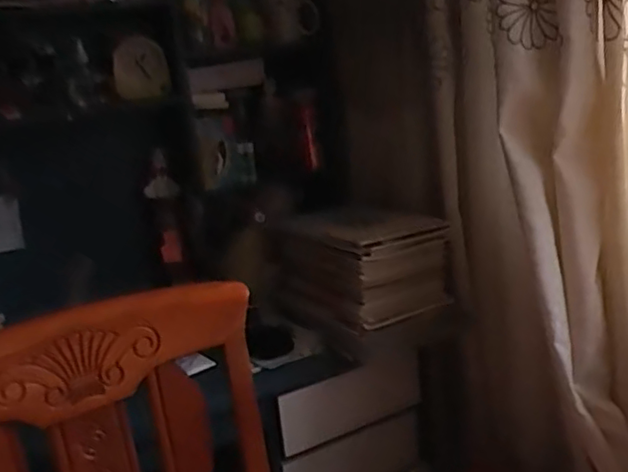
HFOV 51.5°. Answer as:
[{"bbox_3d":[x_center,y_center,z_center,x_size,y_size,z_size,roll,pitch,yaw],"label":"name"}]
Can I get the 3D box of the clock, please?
[{"bbox_3d":[-0.328,-0.319,1.237,0.101,0.109,0.036,-10,16,-15],"label":"clock"}]

